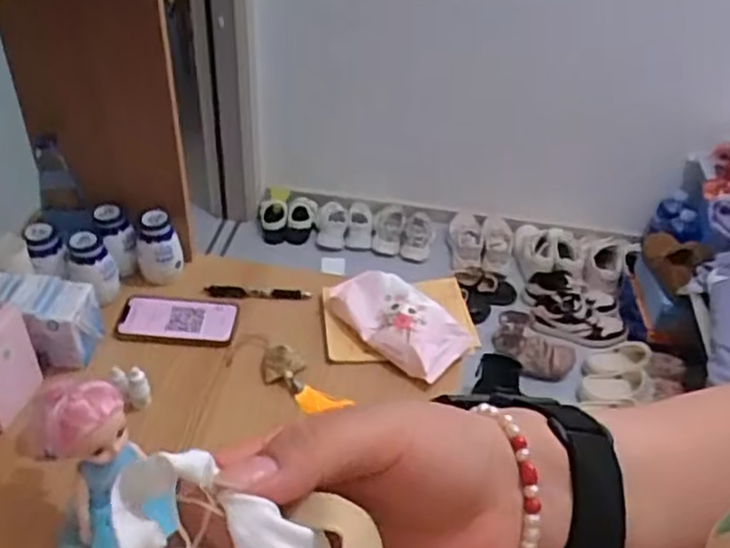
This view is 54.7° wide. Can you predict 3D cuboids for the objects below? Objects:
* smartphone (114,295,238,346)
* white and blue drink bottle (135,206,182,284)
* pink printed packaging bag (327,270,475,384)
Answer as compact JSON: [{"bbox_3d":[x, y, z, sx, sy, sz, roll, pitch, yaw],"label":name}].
[{"bbox_3d":[-0.245,0.058,0.928,0.152,0.014,0.085,6,42,1],"label":"smartphone"},{"bbox_3d":[-0.287,-0.041,0.976,0.055,0.081,0.054,-13,44,-19],"label":"white and blue drink bottle"},{"bbox_3d":[0.041,0.056,0.921,0.186,0.044,0.099,29,47,24],"label":"pink printed packaging bag"}]

